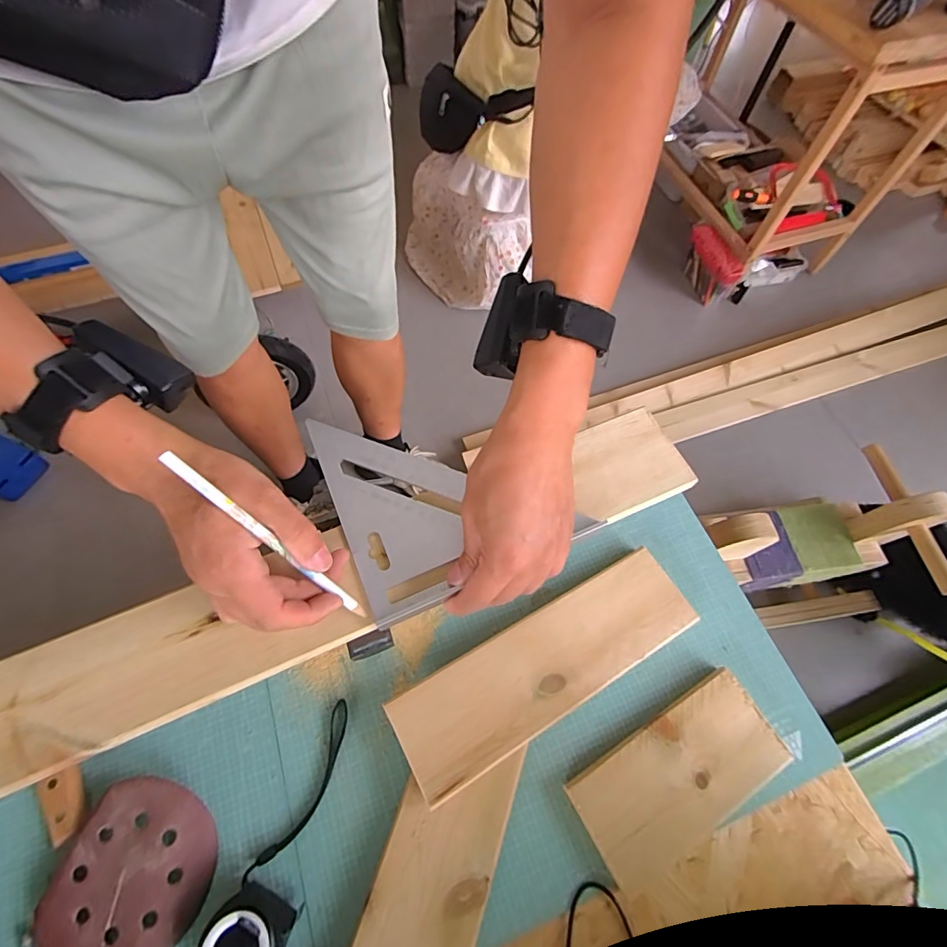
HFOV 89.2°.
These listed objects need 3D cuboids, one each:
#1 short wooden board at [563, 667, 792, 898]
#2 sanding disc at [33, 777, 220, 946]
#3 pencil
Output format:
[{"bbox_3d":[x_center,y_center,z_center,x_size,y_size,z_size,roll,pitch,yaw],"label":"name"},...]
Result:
[{"bbox_3d":[0.170,0.248,0.397,0.174,0.017,0.087,-29,69,-15],"label":"short wooden board"},{"bbox_3d":[-0.246,0.293,0.346,0.099,0.022,0.118,21,65,7],"label":"sanding disc"},{"bbox_3d":[-0.124,0.045,0.302,0.155,0.006,0.007,49,65,-25],"label":"pencil"}]

